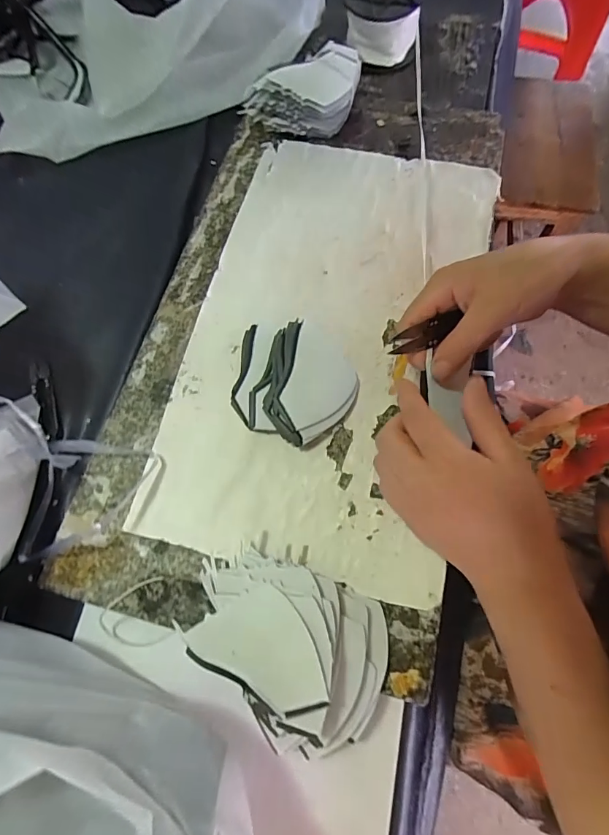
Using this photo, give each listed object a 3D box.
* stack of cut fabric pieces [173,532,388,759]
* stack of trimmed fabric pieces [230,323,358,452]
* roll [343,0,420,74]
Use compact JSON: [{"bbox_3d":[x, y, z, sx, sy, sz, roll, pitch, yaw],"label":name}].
[{"bbox_3d":[-0.010,0.143,0.273,0.137,0.047,0.093,33,75,12],"label":"stack of cut fabric pieces"},{"bbox_3d":[-0.010,-0.034,0.352,0.102,0.023,0.117,-11,71,-2],"label":"stack of trimmed fabric pieces"},{"bbox_3d":[0.094,-0.478,0.500,0.086,0.065,0.094,-1,68,2],"label":"roll"}]

